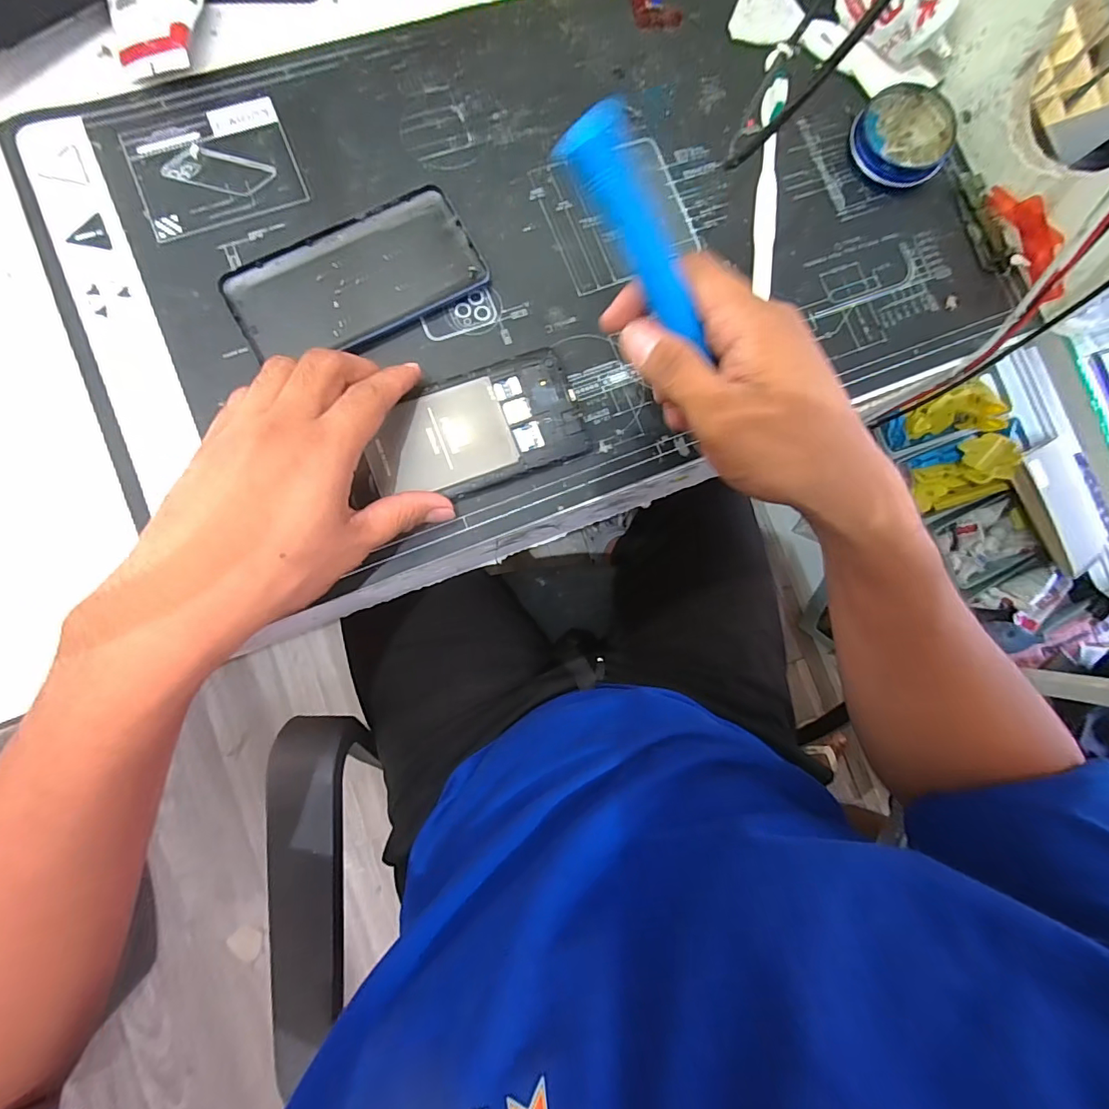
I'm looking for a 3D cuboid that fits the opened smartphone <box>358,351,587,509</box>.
[{"bbox_3d":[-0.052,-0.073,0.296,0.136,0.005,0.069,-21,86,-7],"label":"opened smartphone"}]

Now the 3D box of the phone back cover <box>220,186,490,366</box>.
[{"bbox_3d":[-0.119,-0.168,0.304,0.145,0.007,0.071,-27,87,-7],"label":"phone back cover"}]

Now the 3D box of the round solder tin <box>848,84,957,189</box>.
[{"bbox_3d":[0.234,-0.281,0.336,0.060,0.022,0.062,1,84,-5],"label":"round solder tin"}]

